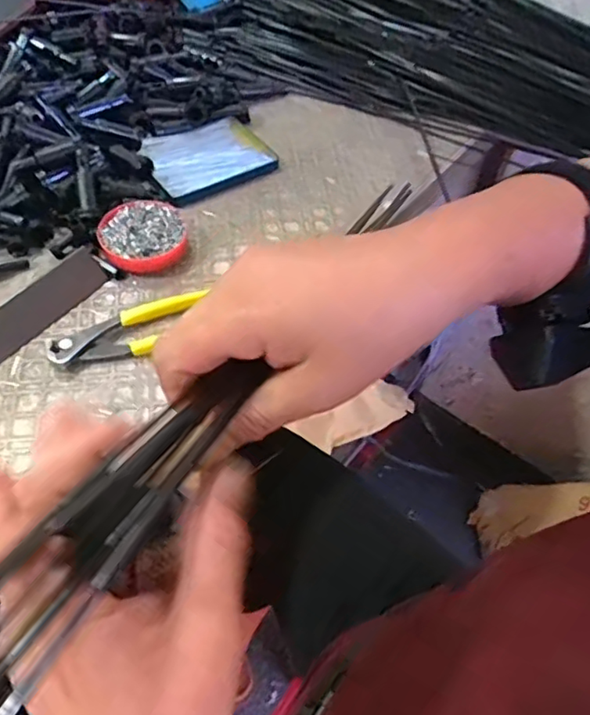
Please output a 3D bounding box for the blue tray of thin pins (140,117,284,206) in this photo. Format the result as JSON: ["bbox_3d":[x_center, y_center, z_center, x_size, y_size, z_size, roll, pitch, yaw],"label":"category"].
[{"bbox_3d":[-0.089,-0.212,0.633,0.128,0.010,0.095,-28,60,-24],"label":"blue tray of thin pins"}]

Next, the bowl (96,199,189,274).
[{"bbox_3d":[-0.136,-0.108,0.545,0.074,0.023,0.074,3,53,-4],"label":"bowl"}]

